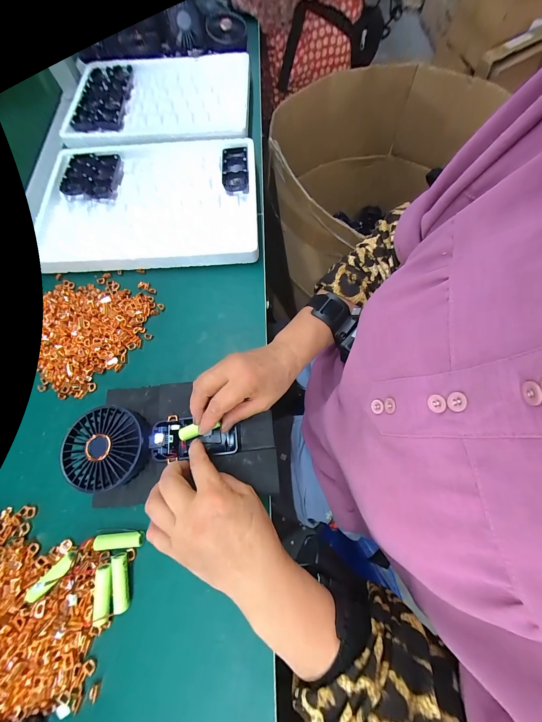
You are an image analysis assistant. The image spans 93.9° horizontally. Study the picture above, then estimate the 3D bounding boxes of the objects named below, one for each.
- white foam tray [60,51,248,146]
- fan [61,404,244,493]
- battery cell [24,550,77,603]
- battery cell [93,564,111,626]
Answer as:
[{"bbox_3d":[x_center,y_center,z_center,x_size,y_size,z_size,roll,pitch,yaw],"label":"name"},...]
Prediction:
[{"bbox_3d":[-0.207,-0.498,0.491,0.330,0.050,0.236,-2,73,6],"label":"white foam tray"},{"bbox_3d":[-0.130,0.093,0.284,0.179,0.032,0.081,0,71,-10],"label":"fan"},{"bbox_3d":[-0.227,0.224,0.265,0.015,0.012,0.051,39,76,13],"label":"battery cell"},{"bbox_3d":[-0.171,0.239,0.261,0.015,0.014,0.050,-6,75,-1],"label":"battery cell"}]

